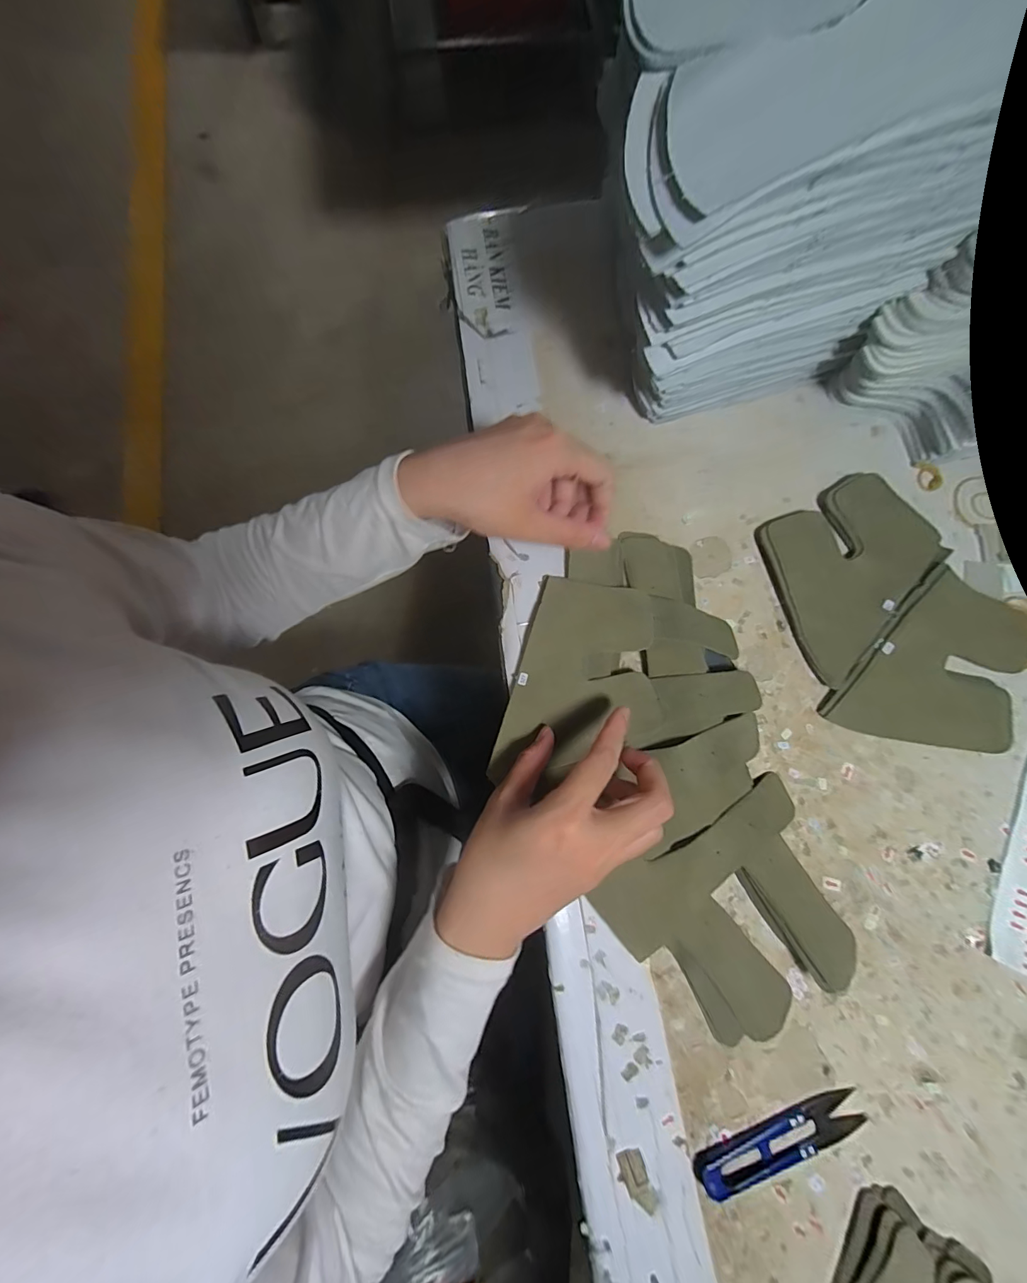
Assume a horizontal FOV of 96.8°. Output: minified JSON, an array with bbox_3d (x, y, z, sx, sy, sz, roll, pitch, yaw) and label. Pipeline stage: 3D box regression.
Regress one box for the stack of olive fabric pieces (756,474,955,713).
[{"bbox_3d":[0.232,-0.053,0.330,0.106,0.011,0.149,42,81,7],"label":"stack of olive fabric pieces"}]

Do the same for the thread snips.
[{"bbox_3d":[0.155,0.289,0.261,0.101,0.010,0.024,-17,80,-4],"label":"thread snips"}]

